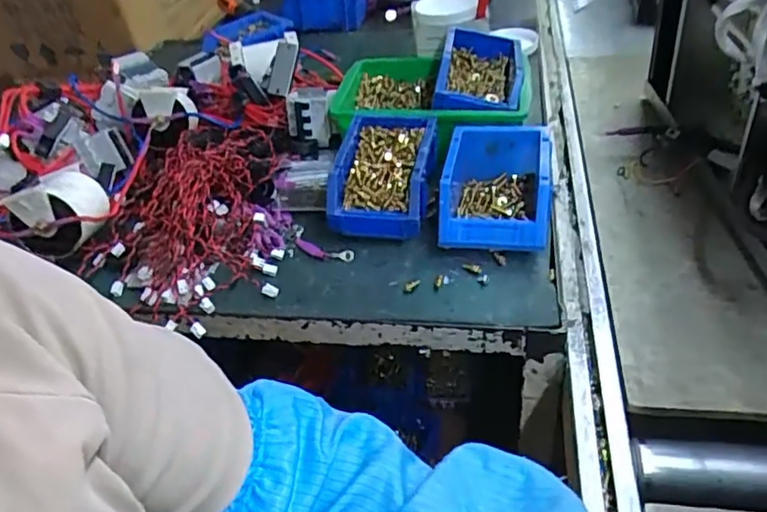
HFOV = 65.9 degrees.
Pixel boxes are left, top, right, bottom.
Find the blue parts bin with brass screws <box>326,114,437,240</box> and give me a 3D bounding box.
[{"bbox_3d":[0.001,-0.093,0.692,0.106,0.075,0.168,2,41,14],"label":"blue parts bin with brass screws"}]

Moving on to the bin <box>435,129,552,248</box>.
[{"bbox_3d":[0.123,-0.073,0.648,0.110,0.075,0.154,1,41,13],"label":"bin"}]

